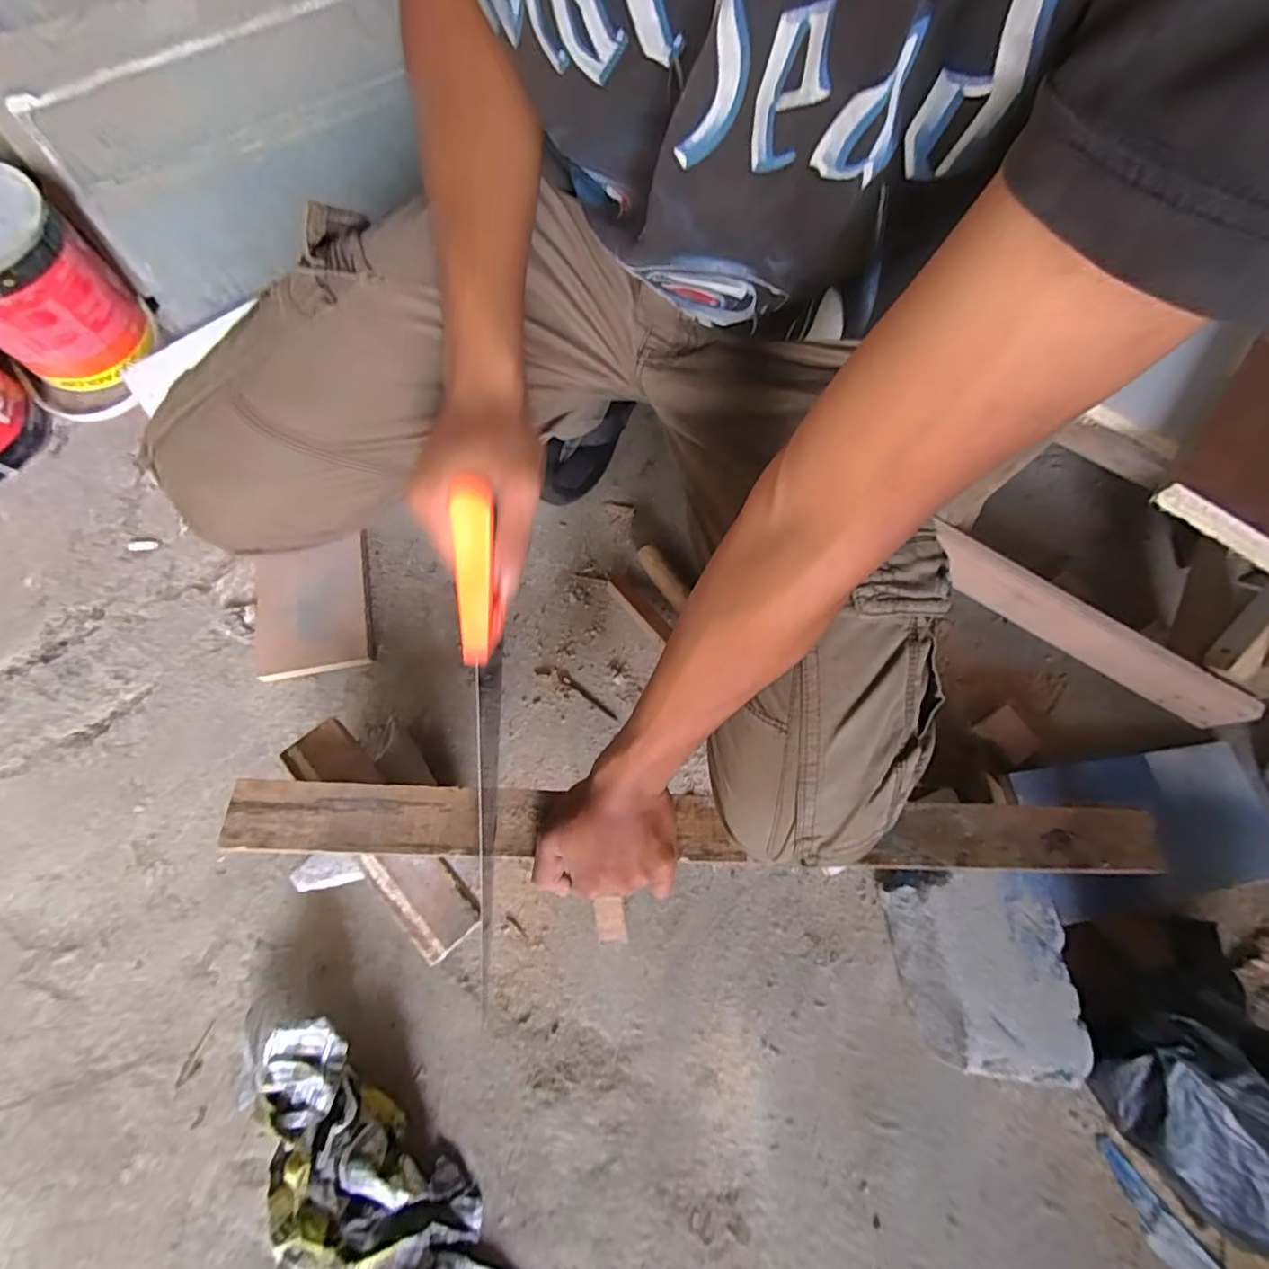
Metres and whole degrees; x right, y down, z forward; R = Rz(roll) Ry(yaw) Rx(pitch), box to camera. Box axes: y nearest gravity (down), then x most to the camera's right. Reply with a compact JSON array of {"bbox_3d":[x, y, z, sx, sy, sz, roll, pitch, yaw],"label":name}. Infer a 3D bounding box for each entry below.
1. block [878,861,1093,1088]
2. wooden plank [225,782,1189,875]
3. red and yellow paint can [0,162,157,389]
[{"bbox_3d":[0.305,0.296,0.500,0.121,0.081,0.151,-1,74,-2],"label":"block"},{"bbox_3d":[0.068,0.156,0.453,0.748,0.016,0.055,4,74,-4],"label":"wooden plank"},{"bbox_3d":[-0.674,-0.396,0.632,0.146,0.138,0.160,-42,78,-14],"label":"red and yellow paint can"}]

